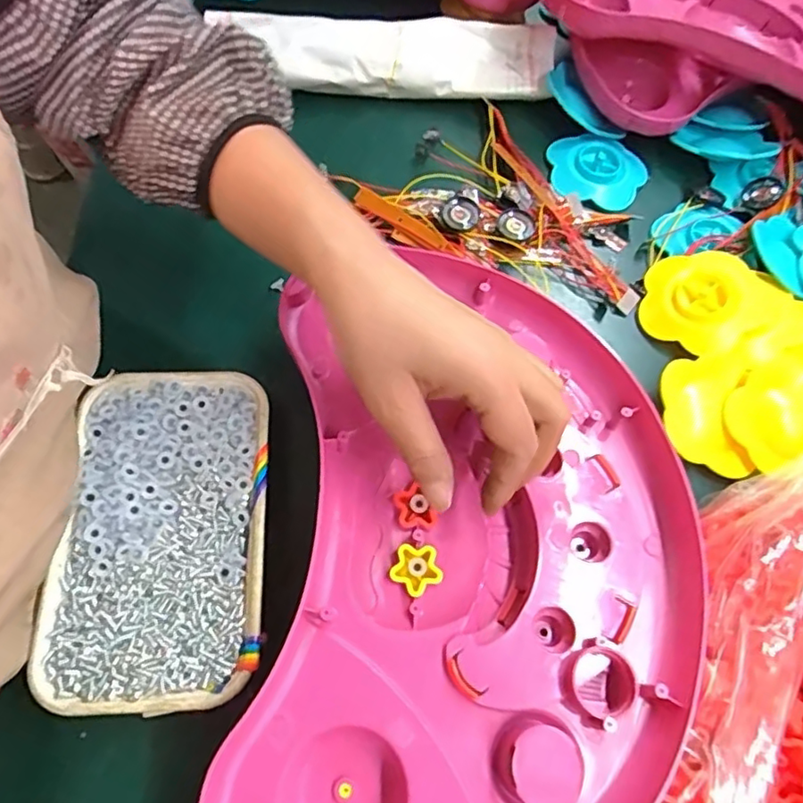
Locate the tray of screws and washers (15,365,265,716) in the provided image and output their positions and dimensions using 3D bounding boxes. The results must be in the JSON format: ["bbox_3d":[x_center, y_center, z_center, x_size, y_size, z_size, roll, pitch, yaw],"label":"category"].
[{"bbox_3d":[-0.127,0.068,0.323,0.102,0.032,0.173,-1,65,-6],"label":"tray of screws and washers"}]

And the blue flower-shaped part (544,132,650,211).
[{"bbox_3d":[0.156,-0.183,0.476,0.075,0.016,0.064,12,64,0],"label":"blue flower-shaped part"}]

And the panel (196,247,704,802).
[{"bbox_3d":[0.039,0.076,0.311,0.225,0.042,0.322,3,64,1],"label":"panel"}]

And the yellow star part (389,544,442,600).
[{"bbox_3d":[0.008,0.087,0.313,0.026,0.004,0.025,35,66,10],"label":"yellow star part"}]

